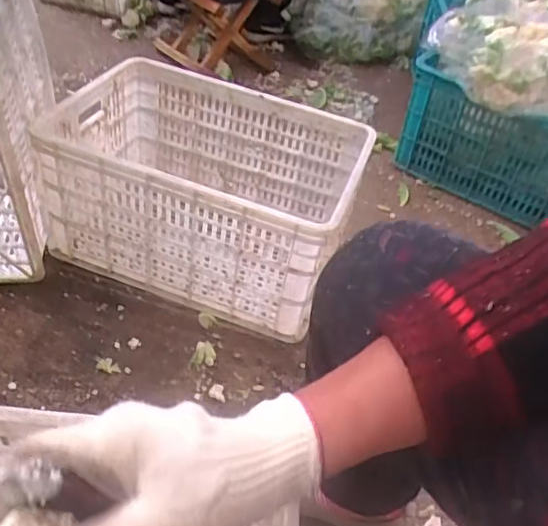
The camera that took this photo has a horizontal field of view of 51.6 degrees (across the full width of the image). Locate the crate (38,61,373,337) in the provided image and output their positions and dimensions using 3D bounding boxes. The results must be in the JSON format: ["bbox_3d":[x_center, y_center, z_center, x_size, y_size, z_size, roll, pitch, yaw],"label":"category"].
[{"bbox_3d":[-0.128,-0.146,1.082,0.549,0.285,0.391,19,46,11],"label":"crate"}]

